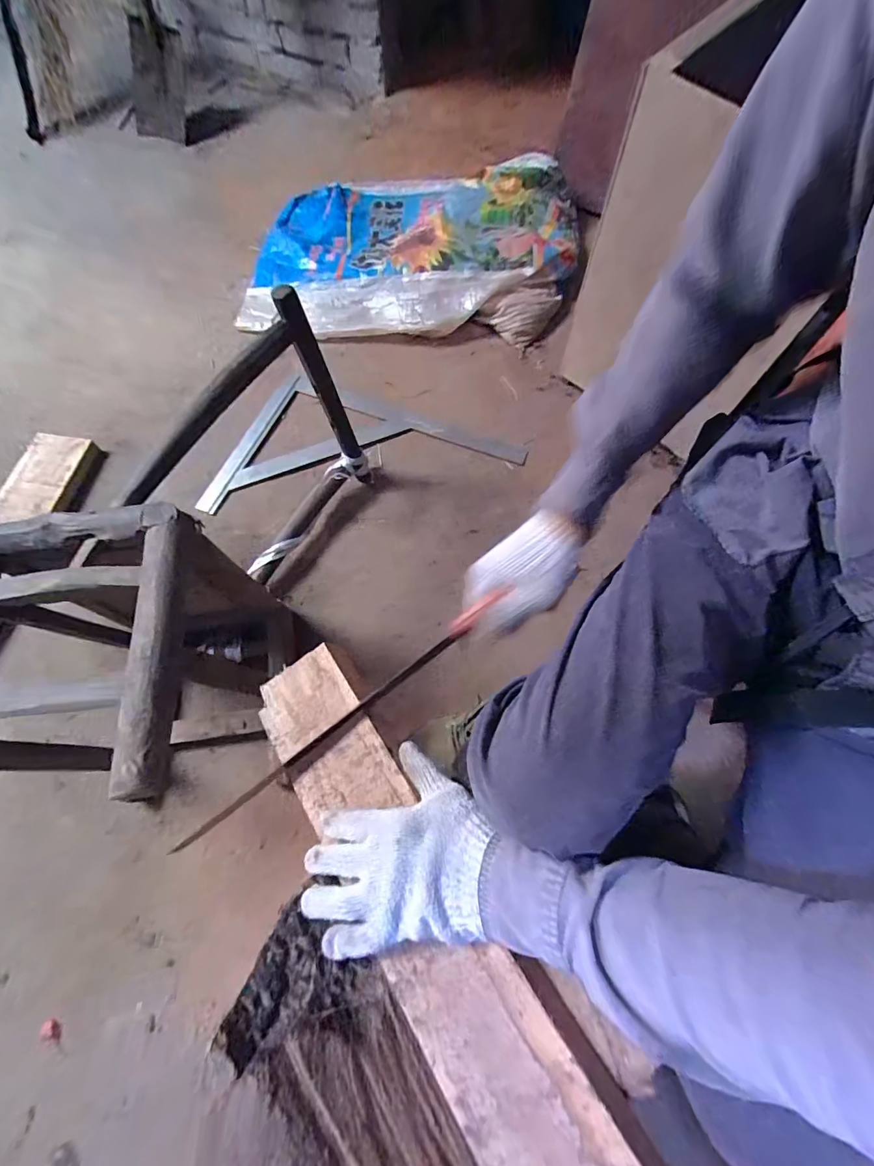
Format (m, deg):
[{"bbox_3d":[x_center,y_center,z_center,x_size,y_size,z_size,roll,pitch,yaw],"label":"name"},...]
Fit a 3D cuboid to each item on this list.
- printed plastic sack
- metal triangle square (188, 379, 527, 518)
[{"bbox_3d":[-0.061,-0.843,1.107,0.778,0.142,0.486,4,67,0],"label":"printed plastic sack"},{"bbox_3d":[-0.174,-0.342,1.000,0.674,0.032,0.286,-10,68,-6],"label":"metal triangle square"}]

